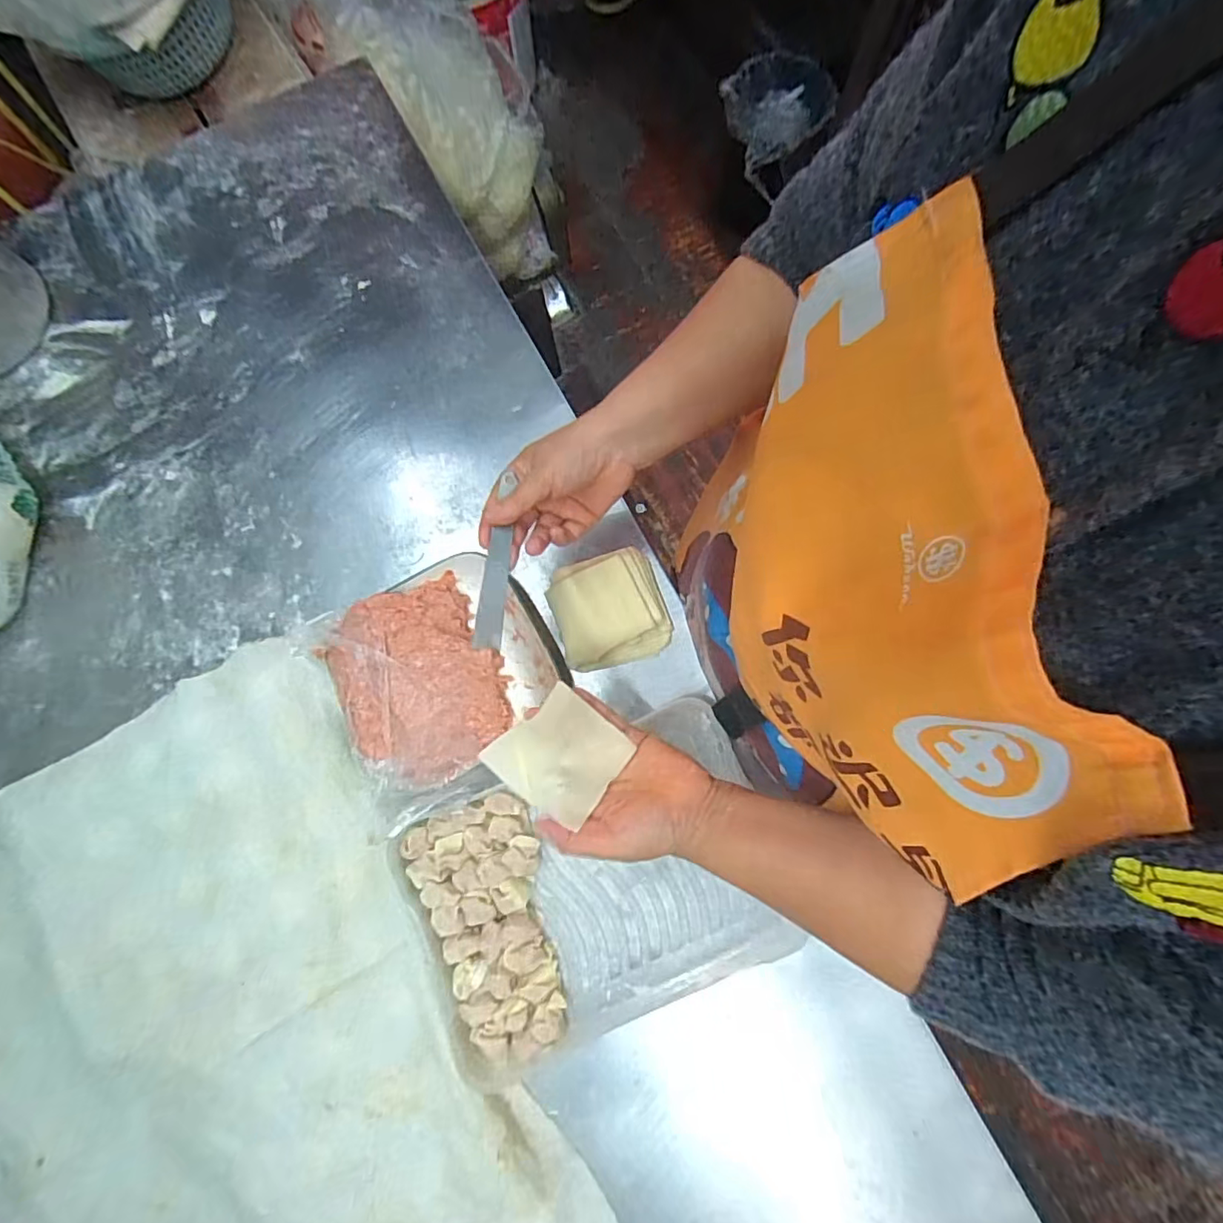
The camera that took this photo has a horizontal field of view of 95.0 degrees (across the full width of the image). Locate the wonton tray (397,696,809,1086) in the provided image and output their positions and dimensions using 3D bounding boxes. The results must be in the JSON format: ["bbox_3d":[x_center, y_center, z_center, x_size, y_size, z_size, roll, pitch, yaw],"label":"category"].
[{"bbox_3d":[-0.011,0.233,0.491,0.299,0.030,0.217,-23,80,-4],"label":"wonton tray"}]

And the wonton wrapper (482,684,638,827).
[{"bbox_3d":[-0.032,0.096,0.373,0.071,0.017,0.078,-47,110,-11],"label":"wonton wrapper"}]

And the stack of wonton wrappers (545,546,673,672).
[{"bbox_3d":[-0.002,-0.003,0.526,0.100,0.029,0.100,-18,80,-3],"label":"stack of wonton wrappers"}]

